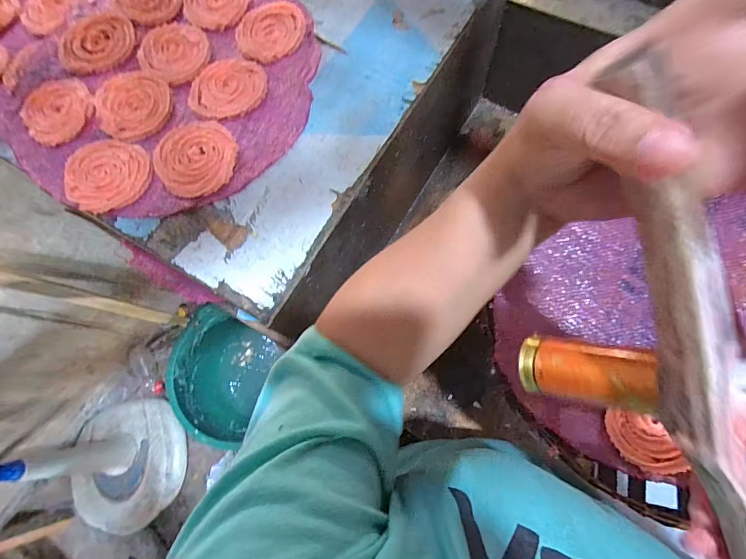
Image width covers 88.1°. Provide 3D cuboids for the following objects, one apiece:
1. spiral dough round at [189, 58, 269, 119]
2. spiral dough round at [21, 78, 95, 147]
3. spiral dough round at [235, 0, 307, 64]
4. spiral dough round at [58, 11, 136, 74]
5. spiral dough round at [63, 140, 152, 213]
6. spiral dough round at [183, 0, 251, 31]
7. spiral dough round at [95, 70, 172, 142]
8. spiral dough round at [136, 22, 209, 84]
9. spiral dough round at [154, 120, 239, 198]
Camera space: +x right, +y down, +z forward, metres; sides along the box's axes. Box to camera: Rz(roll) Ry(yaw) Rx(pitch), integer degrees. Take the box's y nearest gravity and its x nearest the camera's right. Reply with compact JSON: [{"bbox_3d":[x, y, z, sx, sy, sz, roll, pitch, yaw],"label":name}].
[{"bbox_3d":[-0.158,-0.209,0.419,0.080,0.004,0.076,0,74,1],"label":"spiral dough round"},{"bbox_3d":[-0.343,-0.186,0.419,0.073,0.006,0.085,-43,77,-10],"label":"spiral dough round"},{"bbox_3d":[-0.118,-0.283,0.439,0.075,0.006,0.083,26,76,8],"label":"spiral dough round"},{"bbox_3d":[-0.316,-0.272,0.441,0.084,0.005,0.084,0,74,1],"label":"spiral dough round"},{"bbox_3d":[-0.273,-0.107,0.392,0.085,0.004,0.080,0,74,1],"label":"spiral dough round"},{"bbox_3d":[-0.185,-0.336,0.460,0.075,0.004,0.093,4,74,2],"label":"spiral dough round"},{"bbox_3d":[-0.258,-0.189,0.418,0.074,0.010,0.087,-17,74,-4],"label":"spiral dough round"},{"bbox_3d":[-0.225,-0.260,0.439,0.079,0.006,0.074,0,74,1],"label":"spiral dough round"},{"bbox_3d":[-0.183,-0.127,0.395,0.081,0.010,0.092,-37,76,-9],"label":"spiral dough round"}]

